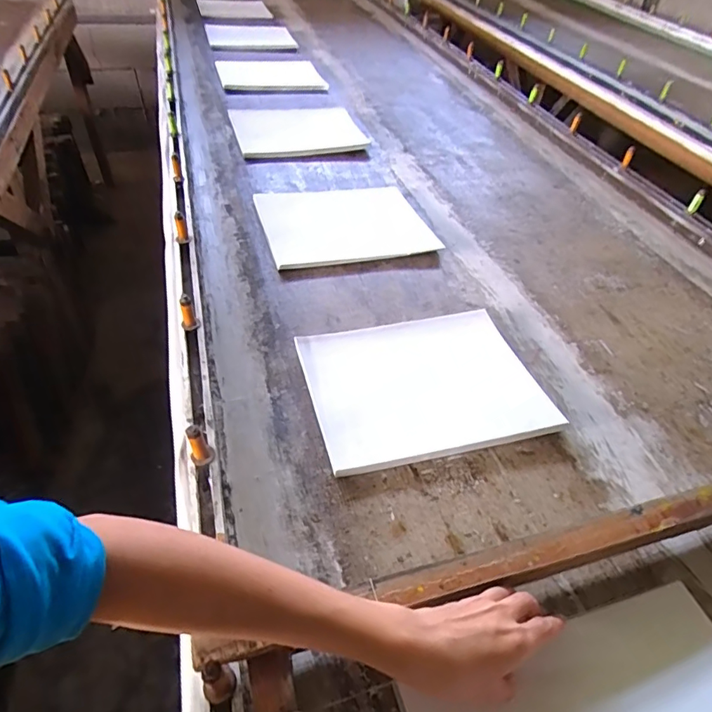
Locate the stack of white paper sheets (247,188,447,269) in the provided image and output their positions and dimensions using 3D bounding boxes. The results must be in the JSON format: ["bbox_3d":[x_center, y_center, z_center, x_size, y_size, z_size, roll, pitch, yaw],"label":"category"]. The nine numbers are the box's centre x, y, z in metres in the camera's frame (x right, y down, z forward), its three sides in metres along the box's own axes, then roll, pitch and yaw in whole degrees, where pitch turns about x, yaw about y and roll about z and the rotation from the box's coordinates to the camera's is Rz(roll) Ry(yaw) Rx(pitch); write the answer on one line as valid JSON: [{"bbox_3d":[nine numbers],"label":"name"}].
[{"bbox_3d":[-0.022,-0.230,0.831,0.269,0.013,0.225,-10,48,-15],"label":"stack of white paper sheets"}]

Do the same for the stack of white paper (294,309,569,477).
[{"bbox_3d":[0.080,0.031,0.588,0.267,0.020,0.198,-9,47,-14],"label":"stack of white paper"}]

